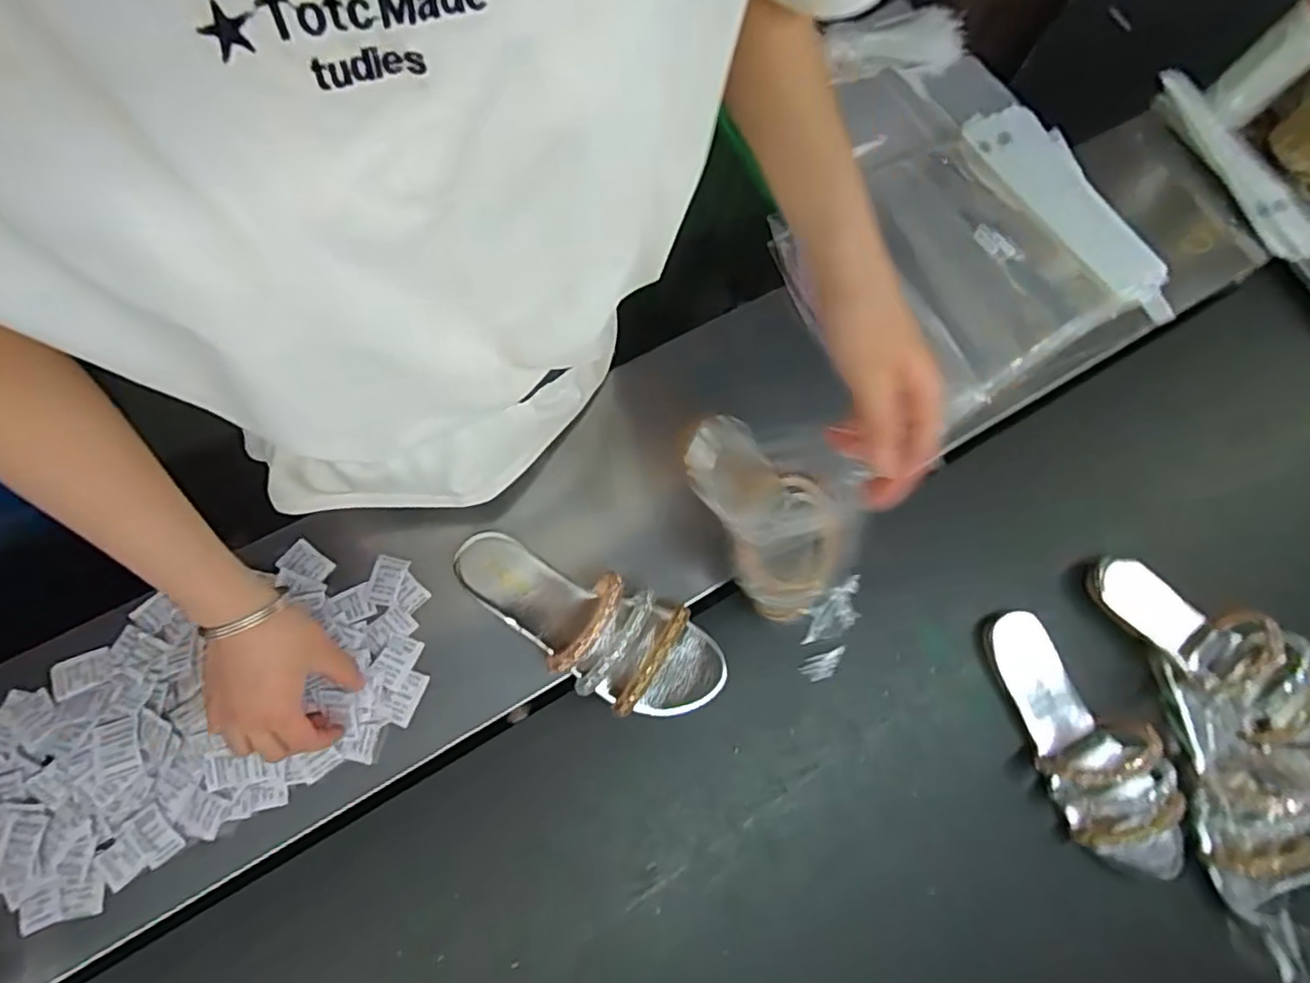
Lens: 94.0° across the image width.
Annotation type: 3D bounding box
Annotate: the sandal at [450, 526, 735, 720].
[{"bbox_3d":[-0.060,0.108,0.496,0.243,0.068,0.086,26,74,1],"label":"sandal"}]

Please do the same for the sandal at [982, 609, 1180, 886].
[{"bbox_3d":[0.392,0.224,0.546,0.087,0.060,0.243,-20,78,-11],"label":"sandal"}]

